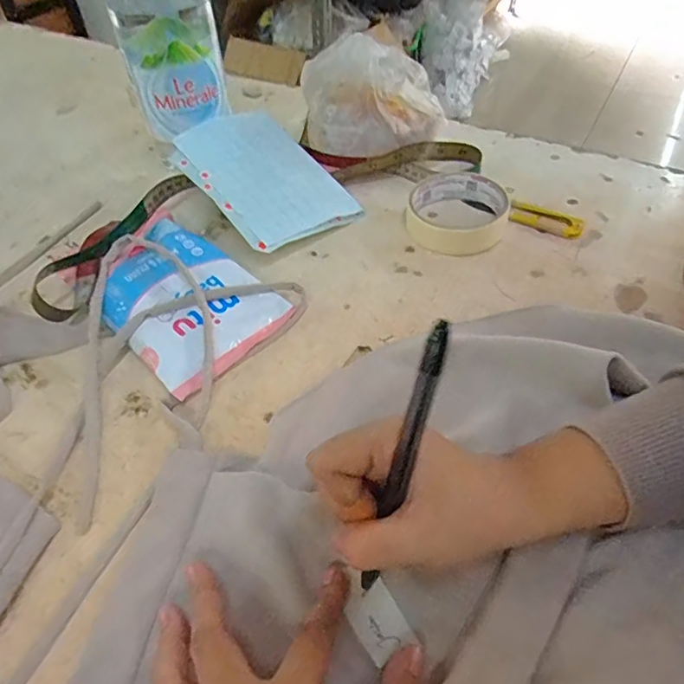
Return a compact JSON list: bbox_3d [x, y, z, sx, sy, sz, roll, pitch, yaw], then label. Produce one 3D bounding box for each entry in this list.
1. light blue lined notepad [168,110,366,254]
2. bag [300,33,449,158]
[{"bbox_3d":[-0.071,-0.150,0.479,0.111,0.010,0.161,-32,67,-28],"label":"light blue lined notepad"},{"bbox_3d":[0.034,-0.235,0.515,0.134,0.100,0.087,-7,48,-3],"label":"bag"}]

